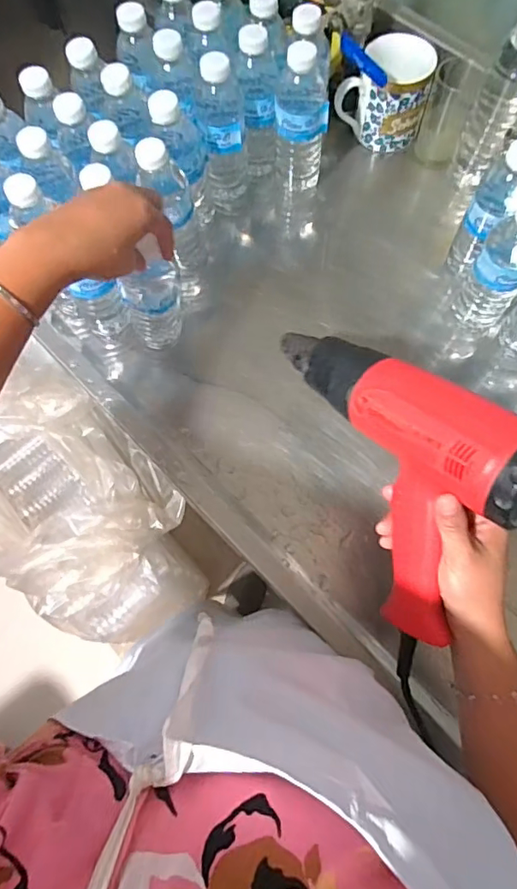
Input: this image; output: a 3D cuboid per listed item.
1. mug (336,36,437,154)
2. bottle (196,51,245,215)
[{"bbox_3d":[0.163,-0.463,0.673,0.114,0.096,0.090,11,72,5],"label":"mug"},{"bbox_3d":[-0.047,-0.362,0.614,0.061,0.176,0.056,-1,71,1],"label":"bottle"}]

